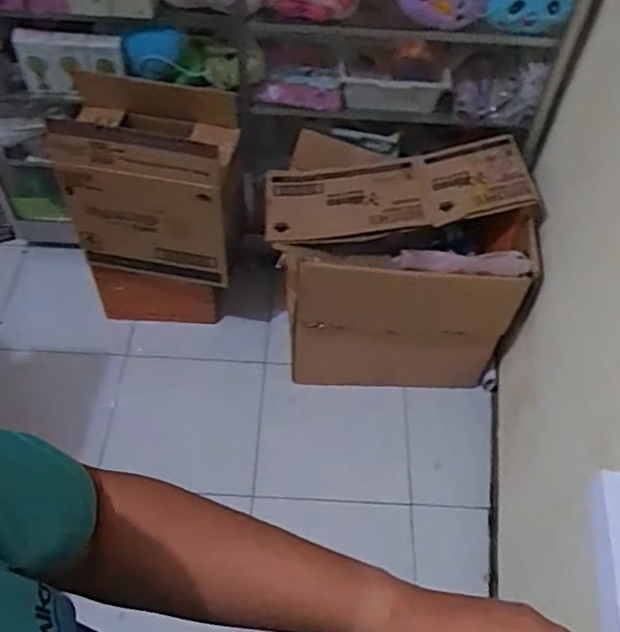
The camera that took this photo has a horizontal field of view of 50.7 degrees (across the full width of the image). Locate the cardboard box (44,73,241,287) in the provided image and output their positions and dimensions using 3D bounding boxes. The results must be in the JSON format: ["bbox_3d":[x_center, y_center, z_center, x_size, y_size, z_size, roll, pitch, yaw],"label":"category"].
[{"bbox_3d":[-0.365,-0.308,1.529,0.364,0.411,0.233,4,54,-1],"label":"cardboard box"}]

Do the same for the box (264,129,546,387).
[{"bbox_3d":[0.214,-0.137,1.729,0.650,0.512,0.434,4,54,0],"label":"box"}]

